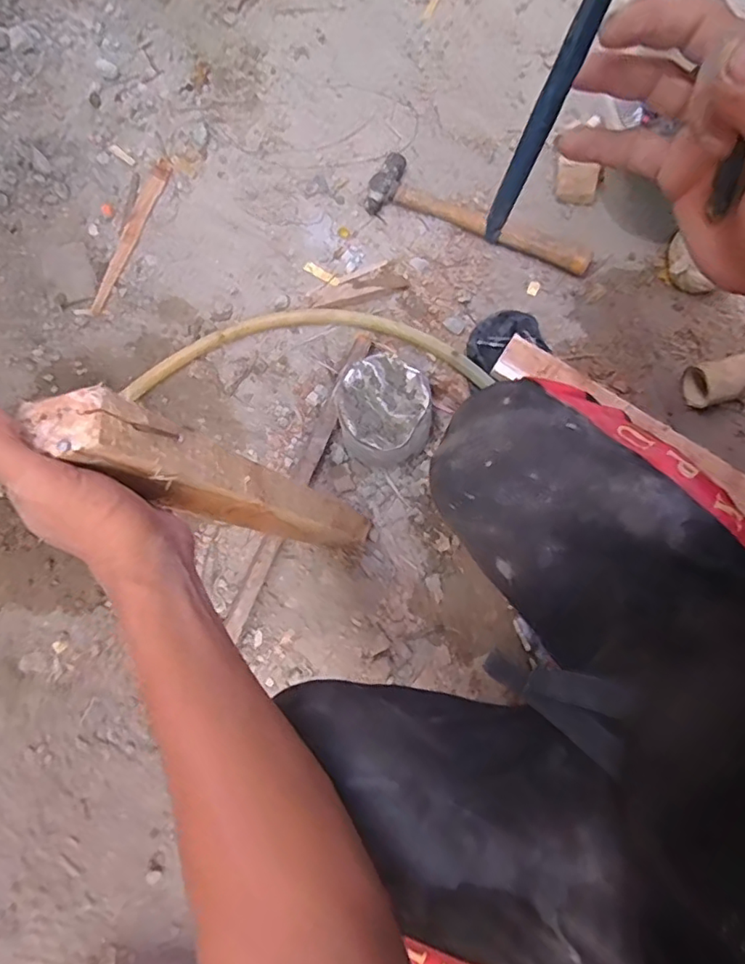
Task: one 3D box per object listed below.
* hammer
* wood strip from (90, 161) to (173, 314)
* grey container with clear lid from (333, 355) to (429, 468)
[{"bbox_3d":[0.155,-0.384,0.827,0.334,0.038,0.091,25,77,8],"label":"hammer"},{"bbox_3d":[-0.360,-0.371,0.853,0.029,0.004,0.271,17,76,6],"label":"wood strip"},{"bbox_3d":[0.016,-0.085,0.719,0.117,0.100,0.122,-20,75,-4],"label":"grey container with clear lid"}]

